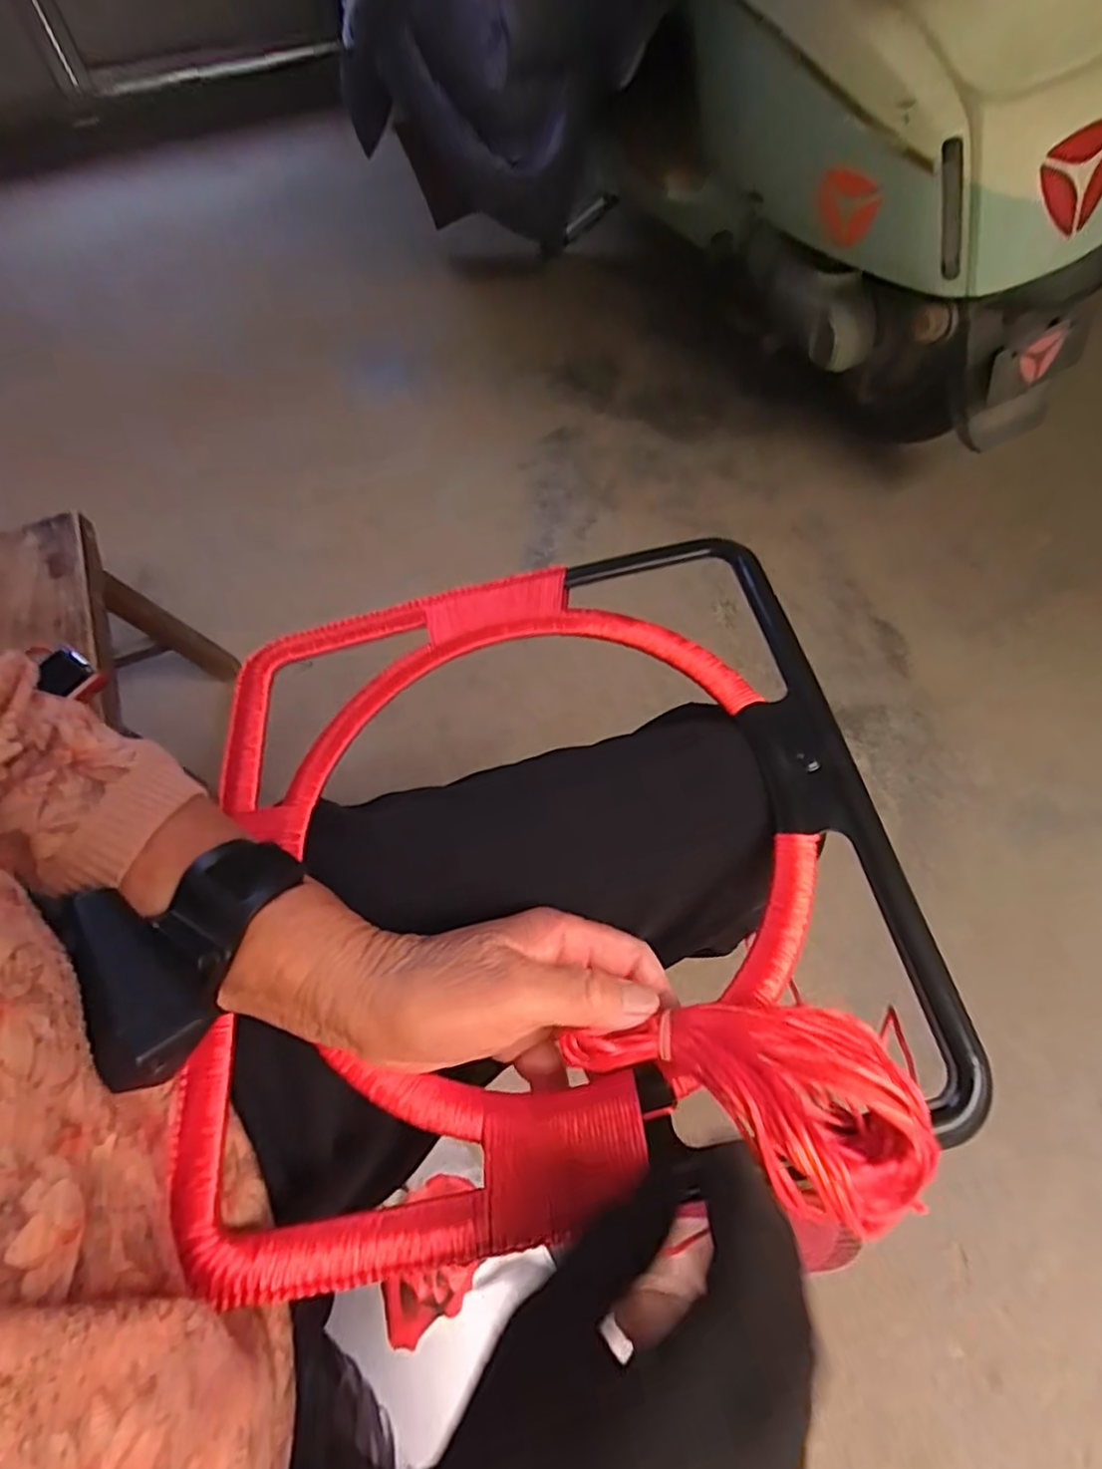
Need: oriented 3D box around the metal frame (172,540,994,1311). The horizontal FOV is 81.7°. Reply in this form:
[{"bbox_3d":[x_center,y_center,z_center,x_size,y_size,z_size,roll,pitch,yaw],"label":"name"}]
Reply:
[{"bbox_3d":[-0.010,0.048,0.324,0.321,0.057,0.333,-8,63,-5],"label":"metal frame"}]

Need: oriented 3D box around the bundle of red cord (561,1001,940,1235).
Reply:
[{"bbox_3d":[0.072,0.133,0.238,0.126,0.028,0.068,12,63,6],"label":"bundle of red cord"}]

